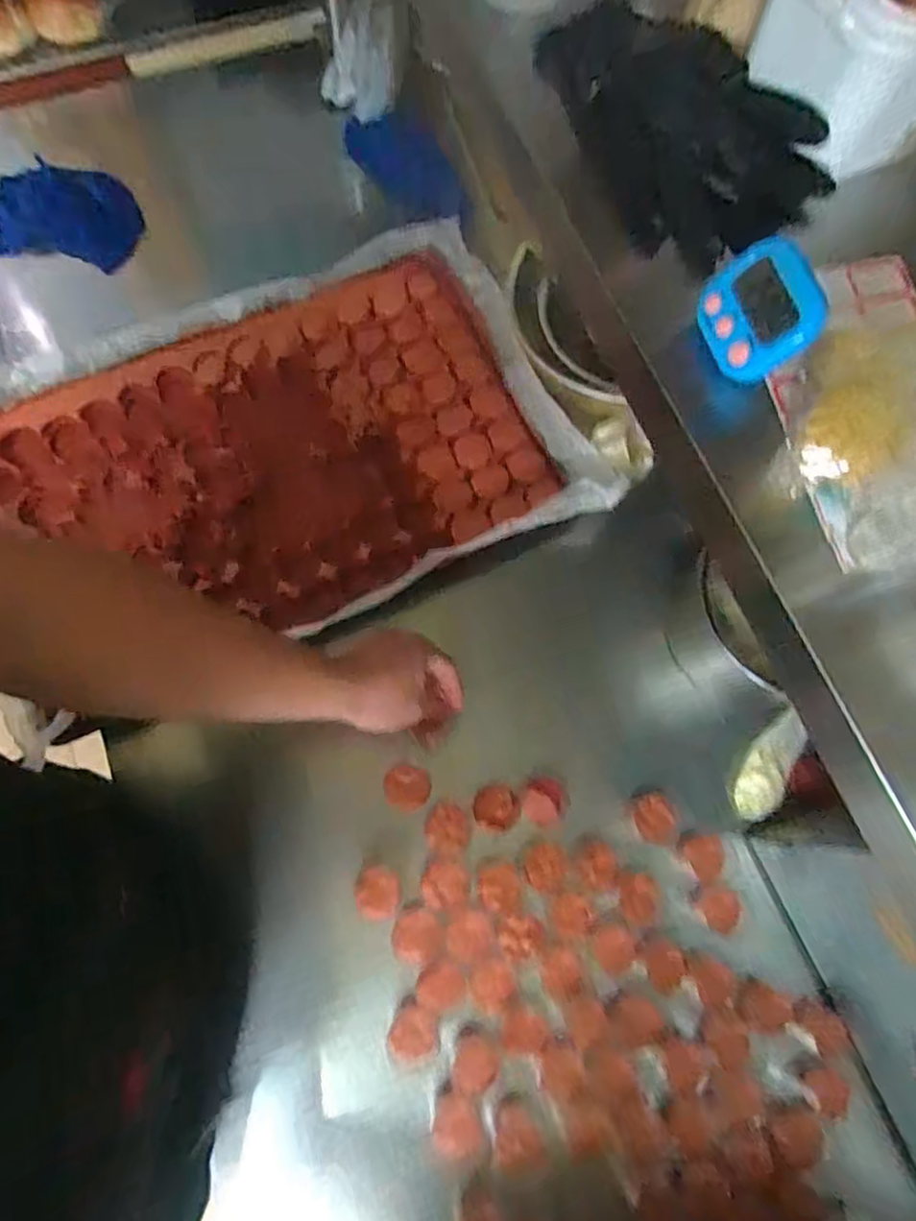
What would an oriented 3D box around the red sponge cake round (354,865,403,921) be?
[{"bbox_3d":[-0.073,0.259,0.593,0.040,0.023,0.043,0,74,-1],"label":"red sponge cake round"}]

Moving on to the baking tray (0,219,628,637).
[{"bbox_3d":[-0.194,-0.167,0.712,0.612,0.060,0.407,-25,76,-8],"label":"baking tray"}]

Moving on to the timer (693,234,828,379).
[{"bbox_3d":[0.177,-0.176,0.381,0.014,0.063,0.069,-9,74,-45],"label":"timer"}]

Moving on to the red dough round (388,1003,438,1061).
[{"bbox_3d":[-0.038,0.365,0.555,0.038,0.005,0.043,33,76,8],"label":"red dough round"}]

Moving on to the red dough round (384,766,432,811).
[{"bbox_3d":[-0.048,0.169,0.613,0.044,0.011,0.039,11,74,2],"label":"red dough round"}]

